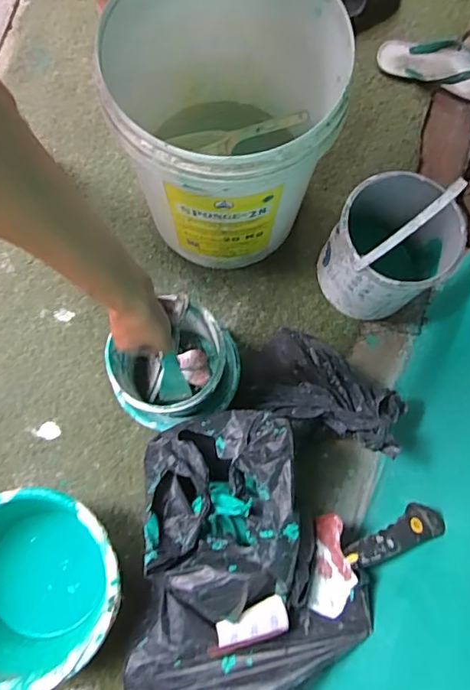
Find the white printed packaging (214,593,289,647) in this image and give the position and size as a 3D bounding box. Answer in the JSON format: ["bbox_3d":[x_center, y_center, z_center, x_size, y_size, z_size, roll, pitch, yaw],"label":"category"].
[{"bbox_3d":[0.023,0.383,0.699,0.102,0.018,0.048,-26,37,7],"label":"white printed packaging"}]

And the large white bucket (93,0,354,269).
[{"bbox_3d":[-0.013,-0.320,0.773,0.300,0.358,0.322,0,79,0],"label":"large white bucket"}]

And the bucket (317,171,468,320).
[{"bbox_3d":[0.241,-0.156,0.783,0.175,0.290,0.175,0,79,-2],"label":"bucket"}]

